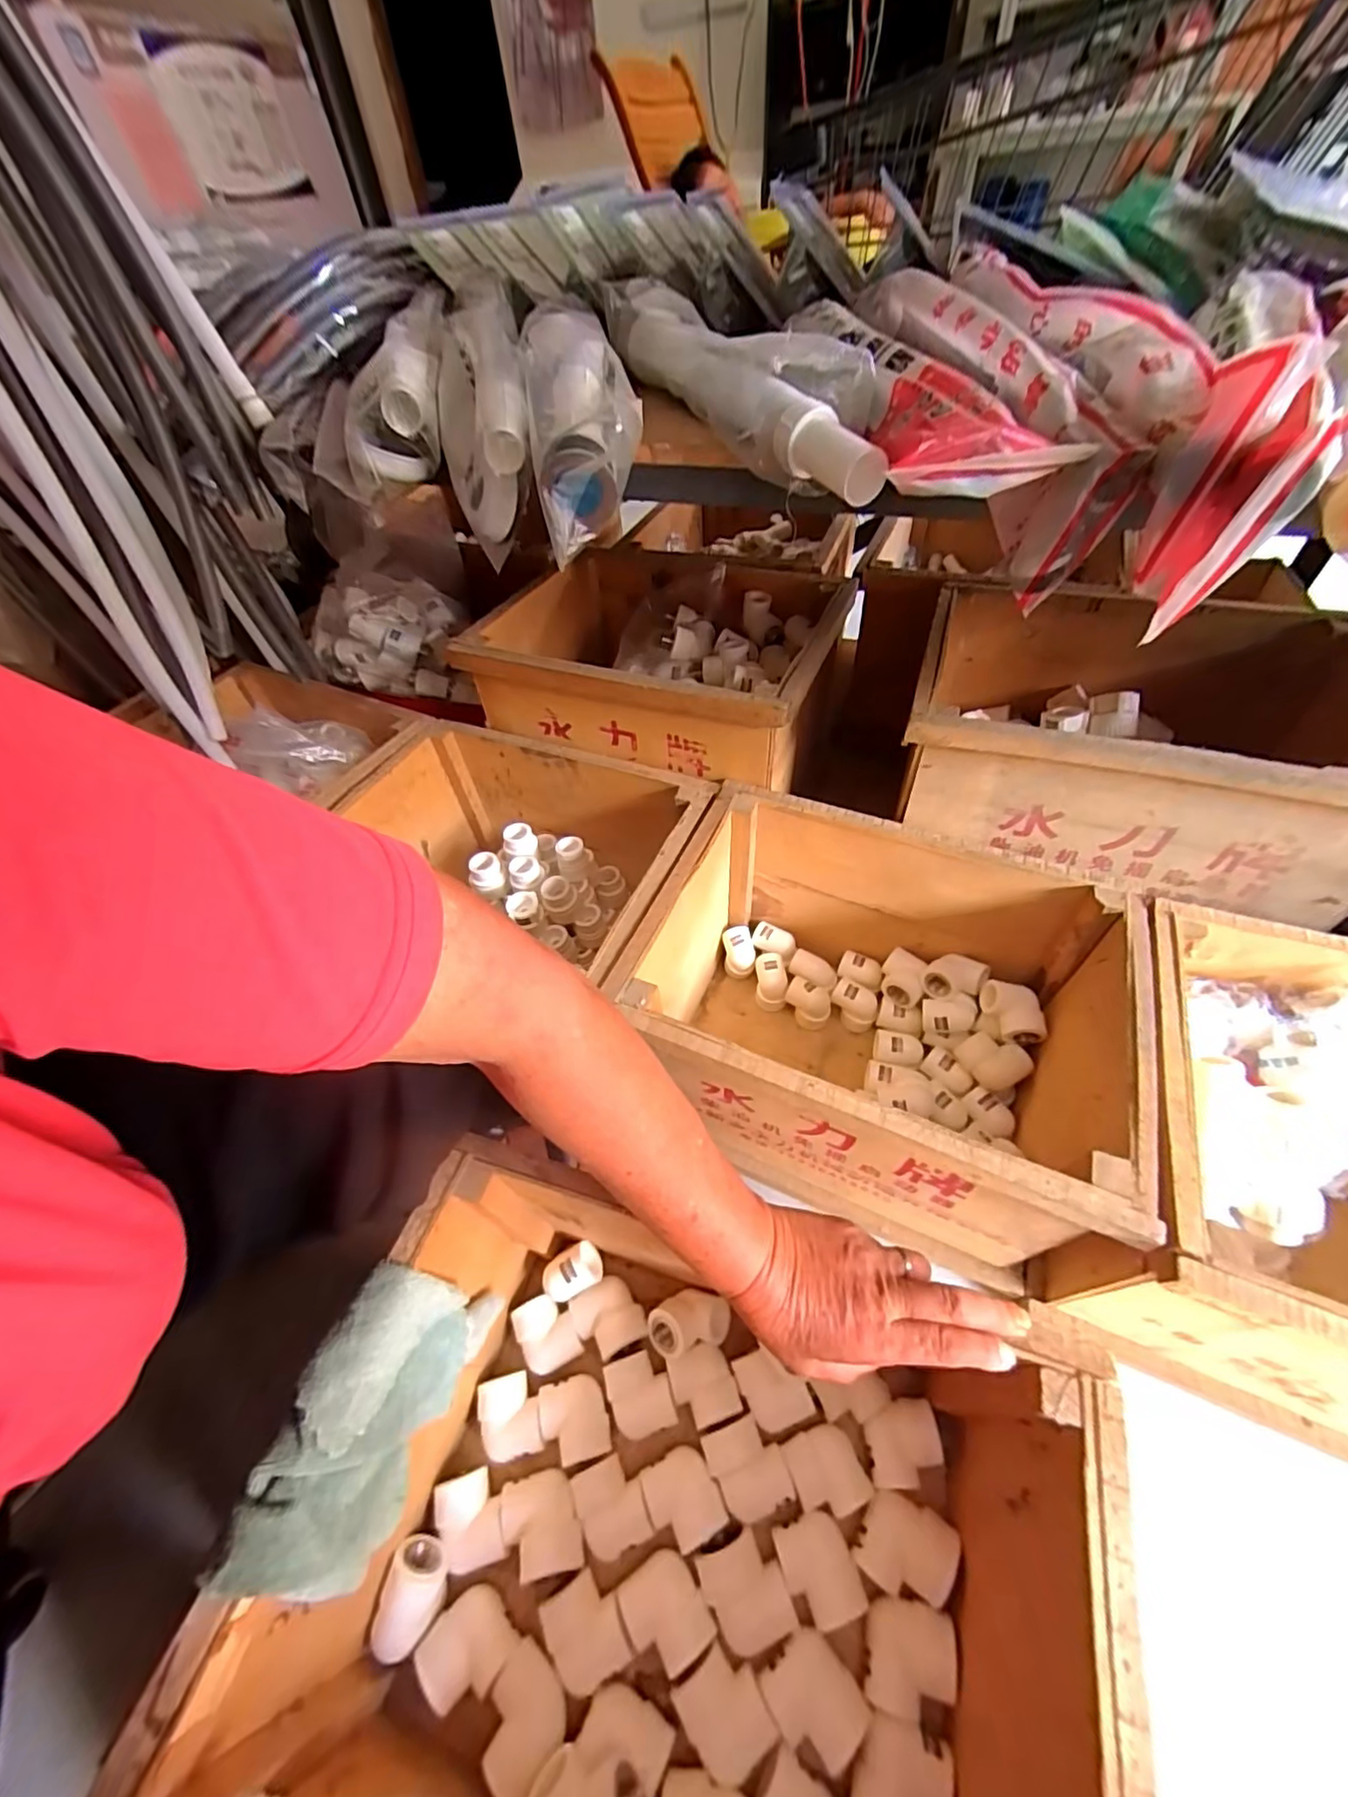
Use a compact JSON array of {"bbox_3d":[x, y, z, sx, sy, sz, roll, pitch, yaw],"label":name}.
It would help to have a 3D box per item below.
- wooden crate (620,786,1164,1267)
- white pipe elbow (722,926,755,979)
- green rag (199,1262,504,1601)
[{"bbox_3d":[0.186,0.125,0.592,0.405,0.257,0.301,18,54,19],"label":"wooden crate"},{"bbox_3d":[0.084,0.072,0.768,0.041,0.058,0.045,-3,50,2],"label":"white pipe elbow"},{"bbox_3d":[-0.187,0.331,0.378,0.048,0.142,0.151,8,51,11],"label":"green rag"}]

